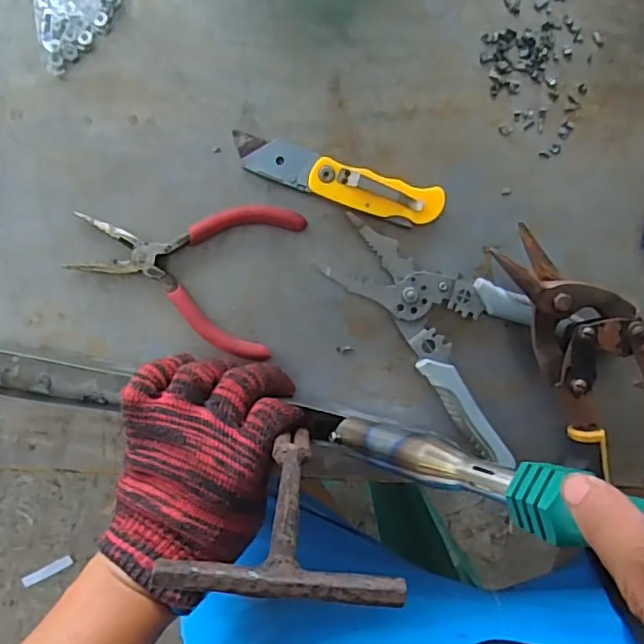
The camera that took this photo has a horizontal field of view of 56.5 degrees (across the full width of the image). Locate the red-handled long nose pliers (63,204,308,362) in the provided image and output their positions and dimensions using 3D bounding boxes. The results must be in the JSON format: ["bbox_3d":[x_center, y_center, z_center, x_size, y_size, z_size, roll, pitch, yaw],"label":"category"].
[{"bbox_3d":[-0.093,-0.041,0.403,0.141,0.011,0.101,15,91,-1],"label":"red-handled long nose pliers"}]

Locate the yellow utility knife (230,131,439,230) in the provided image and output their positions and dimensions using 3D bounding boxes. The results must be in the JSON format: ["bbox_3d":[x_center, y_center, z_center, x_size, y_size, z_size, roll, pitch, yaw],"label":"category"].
[{"bbox_3d":[0.010,-0.095,0.403,0.142,0.015,0.029,17,91,-1],"label":"yellow utility knife"}]

